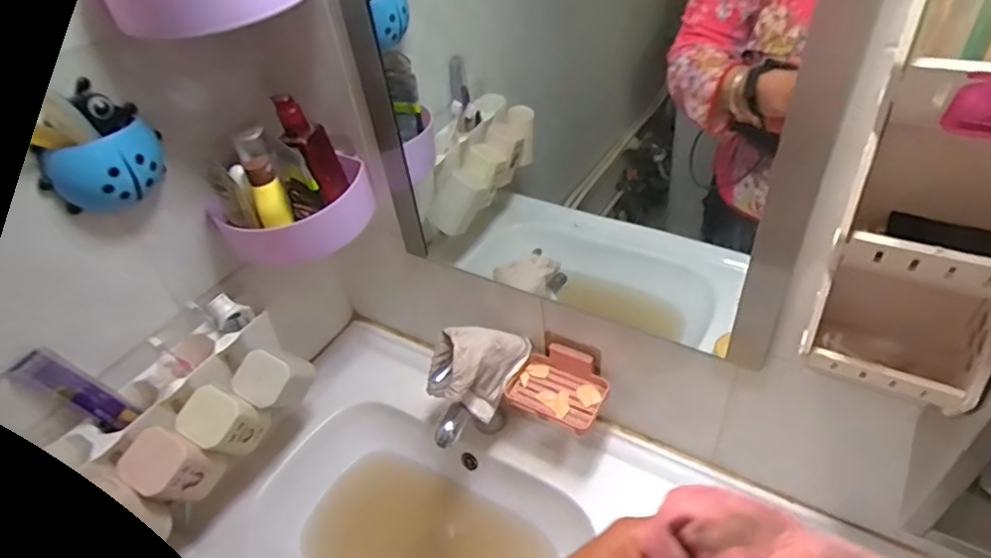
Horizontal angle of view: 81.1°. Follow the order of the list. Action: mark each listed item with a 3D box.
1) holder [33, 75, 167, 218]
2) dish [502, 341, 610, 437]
[{"bbox_3d":[-0.397,-0.128,0.586,0.089,0.110,0.106,-21,44,-15],"label":"holder"},{"bbox_3d":[0.087,0.145,0.791,0.124,0.041,0.094,20,48,27],"label":"dish"}]

